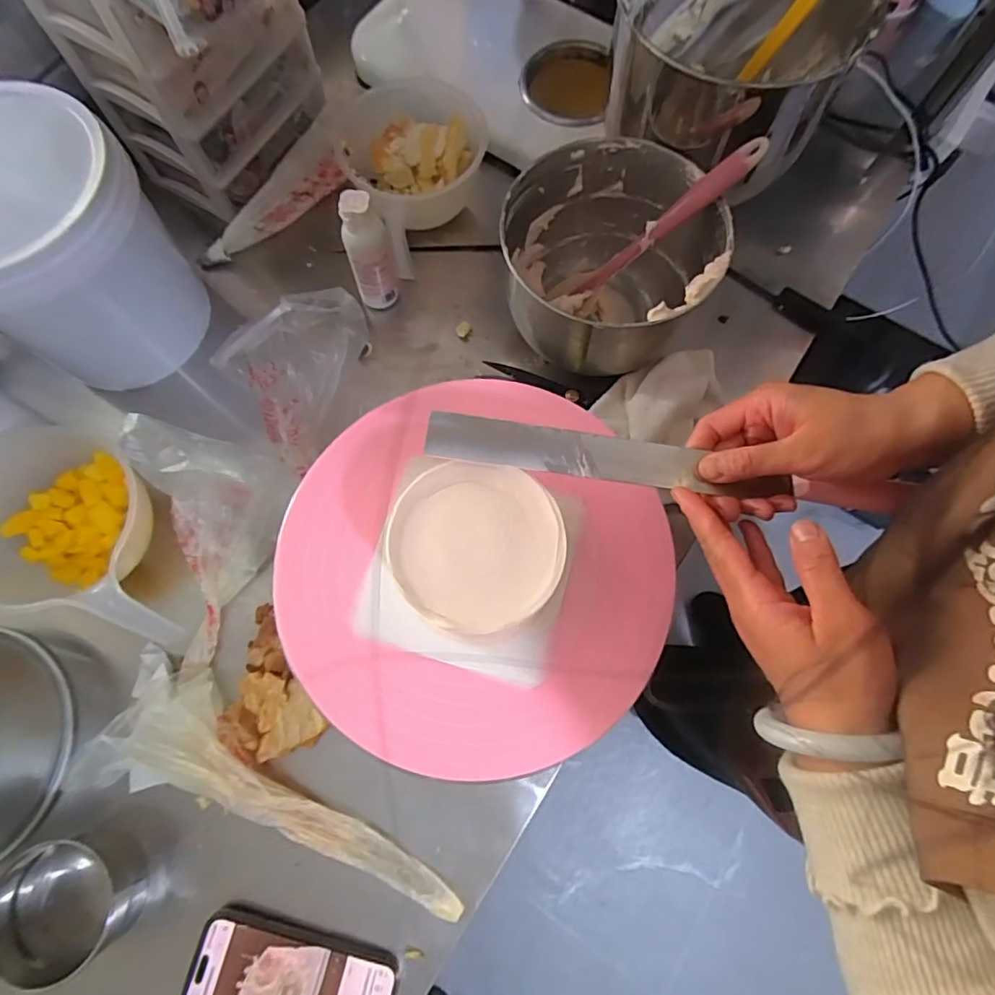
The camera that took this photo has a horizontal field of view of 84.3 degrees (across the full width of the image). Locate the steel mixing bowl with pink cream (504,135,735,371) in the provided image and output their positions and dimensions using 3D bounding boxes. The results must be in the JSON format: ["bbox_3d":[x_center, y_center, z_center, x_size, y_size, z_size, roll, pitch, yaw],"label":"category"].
[{"bbox_3d":[0.110,-0.220,0.552,0.191,0.143,0.194,0,73,1],"label":"steel mixing bowl with pink cream"}]

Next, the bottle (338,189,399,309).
[{"bbox_3d":[-0.129,-0.249,0.563,0.047,0.121,0.036,-18,73,-5],"label":"bottle"}]

